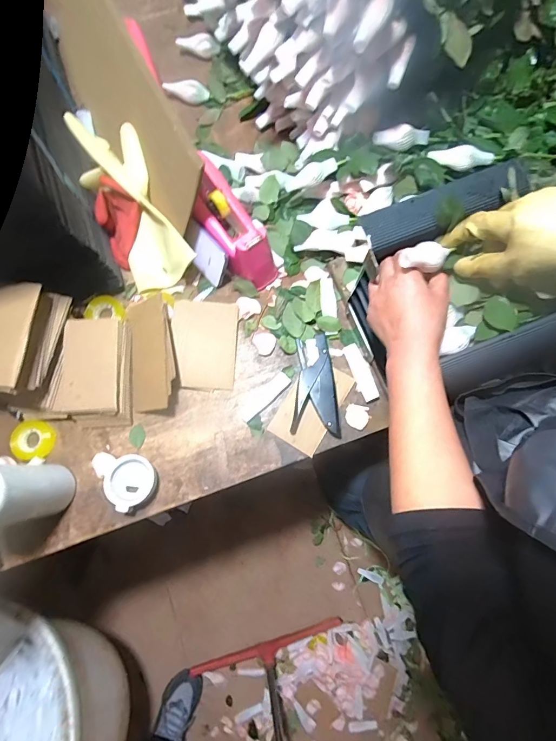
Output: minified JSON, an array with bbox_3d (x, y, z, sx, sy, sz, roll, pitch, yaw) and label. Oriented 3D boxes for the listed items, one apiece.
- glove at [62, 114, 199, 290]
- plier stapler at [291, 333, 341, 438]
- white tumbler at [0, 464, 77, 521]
[{"bbox_3d":[-0.234,-0.269,0.583,0.107,0.057,0.287,-26,94,-5],"label":"glove"},{"bbox_3d":[0.057,0.022,0.566,0.068,0.023,0.148,0,77,1],"label":"plier stapler"},{"bbox_3d":[-0.334,0.146,0.461,0.072,0.170,0.082,-8,77,-1],"label":"white tumbler"}]

